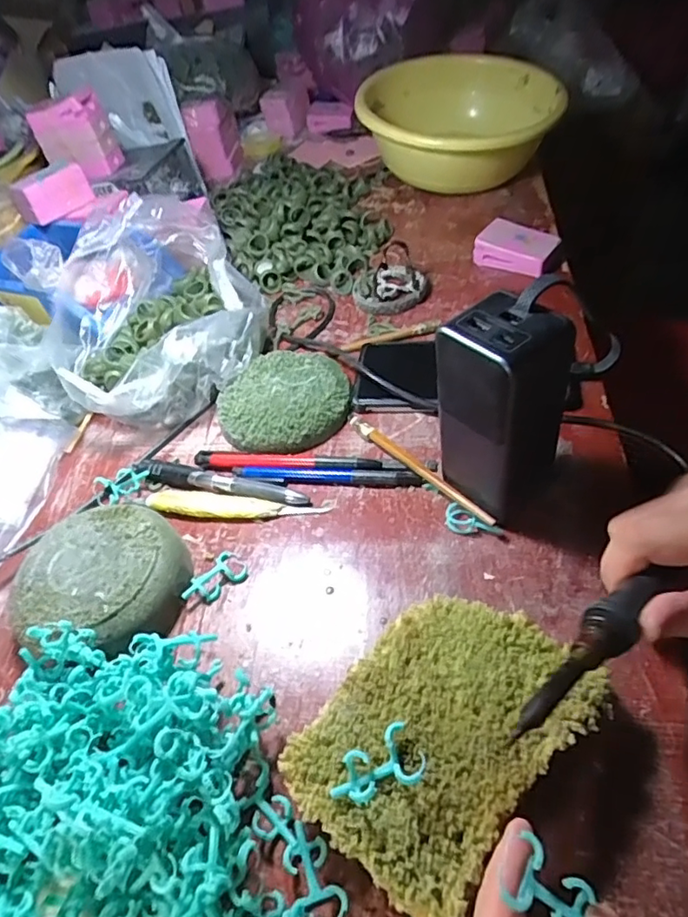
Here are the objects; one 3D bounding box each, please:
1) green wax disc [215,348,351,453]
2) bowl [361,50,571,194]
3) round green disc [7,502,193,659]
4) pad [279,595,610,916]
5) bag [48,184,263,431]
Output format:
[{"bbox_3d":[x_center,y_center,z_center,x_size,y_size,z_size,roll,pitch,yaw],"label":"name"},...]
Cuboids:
[{"bbox_3d":[-0.047,-0.049,0.455,0.097,0.020,0.102,-6,48,6],"label":"green wax disc"},{"bbox_3d":[0.136,-0.392,0.682,0.216,0.107,0.212,-6,48,6],"label":"bowl"},{"bbox_3d":[-0.149,0.073,0.357,0.097,0.028,0.092,-6,48,6],"label":"round green disc"},{"bbox_3d":[0.045,0.117,0.257,0.090,0.014,0.132,32,60,34],"label":"pad"},{"bbox_3d":[-0.163,-0.131,0.494,0.176,0.102,0.200,-18,47,-5],"label":"bag"}]

